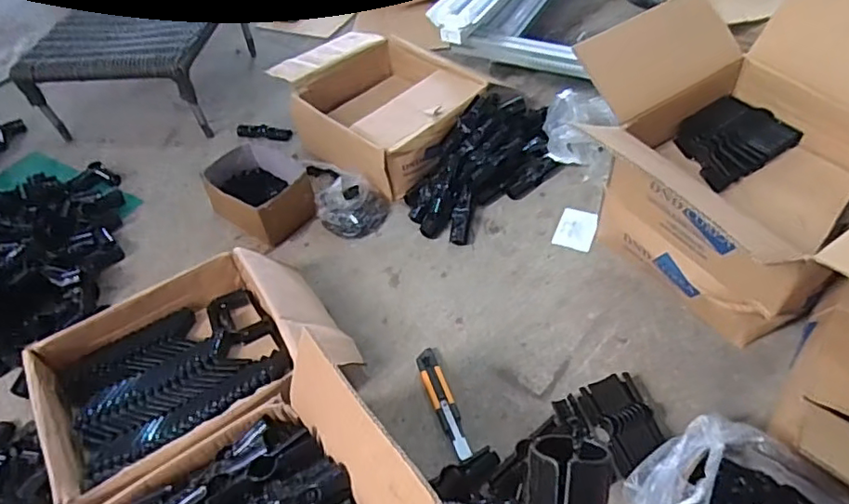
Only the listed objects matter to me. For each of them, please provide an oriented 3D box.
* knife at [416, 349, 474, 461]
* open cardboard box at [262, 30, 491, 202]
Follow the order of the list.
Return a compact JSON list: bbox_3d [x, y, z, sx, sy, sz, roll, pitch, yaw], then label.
[{"bbox_3d":[0.028,0.221,0.873,0.033,0.015,0.182,-18,48,-9],"label":"knife"},{"bbox_3d":[-0.101,-0.314,1.280,0.323,0.142,0.442,-32,52,-21],"label":"open cardboard box"}]

